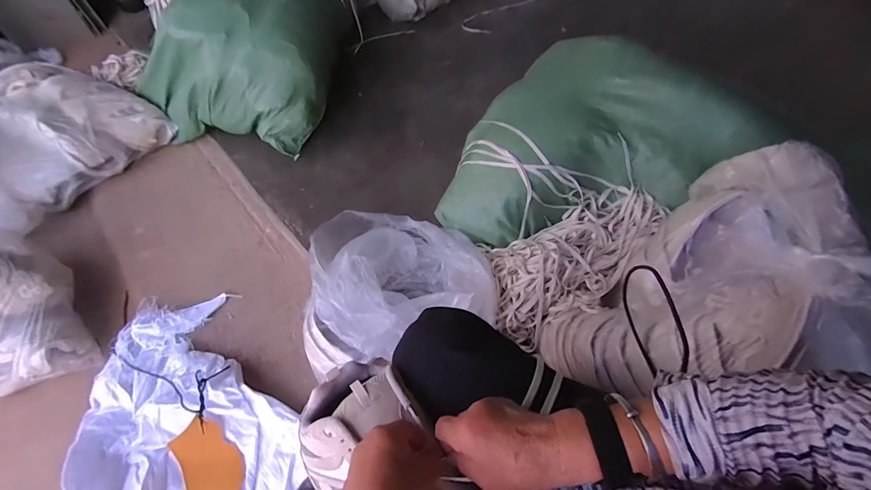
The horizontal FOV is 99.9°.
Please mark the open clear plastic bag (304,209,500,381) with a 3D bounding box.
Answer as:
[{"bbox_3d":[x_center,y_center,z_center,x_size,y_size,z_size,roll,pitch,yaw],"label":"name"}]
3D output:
[{"bbox_3d":[-0.108,0.071,0.832,0.417,0.182,0.369,-20,58,-10],"label":"open clear plastic bag"}]

